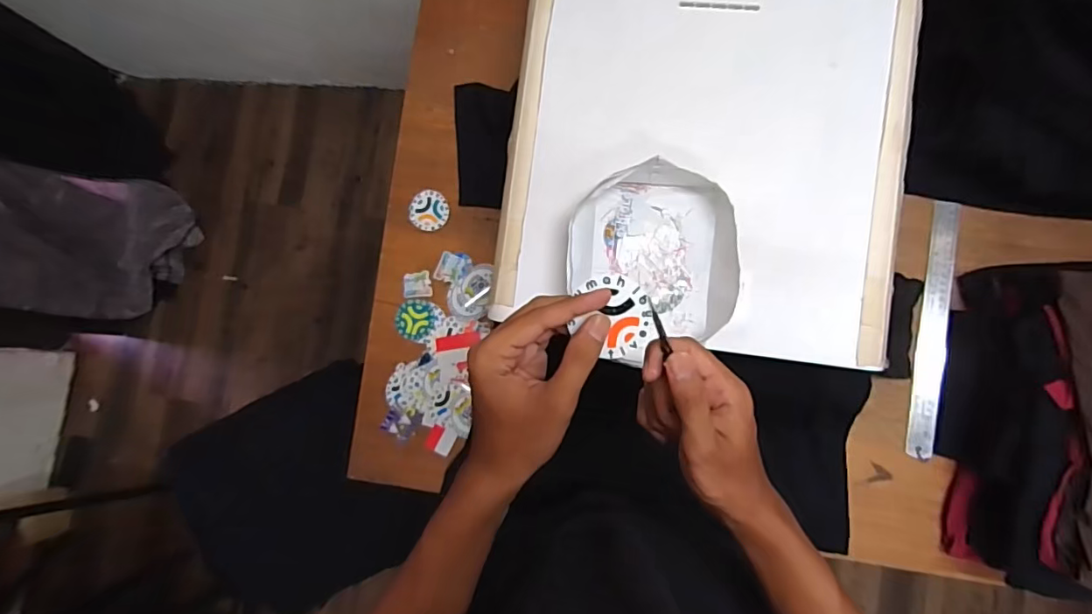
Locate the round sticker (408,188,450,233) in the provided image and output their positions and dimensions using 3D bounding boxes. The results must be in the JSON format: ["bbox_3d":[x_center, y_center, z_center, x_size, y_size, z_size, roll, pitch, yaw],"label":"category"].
[{"bbox_3d":[-0.165,-0.137,0.754,0.056,0.005,0.057,0,90,-3],"label":"round sticker"}]

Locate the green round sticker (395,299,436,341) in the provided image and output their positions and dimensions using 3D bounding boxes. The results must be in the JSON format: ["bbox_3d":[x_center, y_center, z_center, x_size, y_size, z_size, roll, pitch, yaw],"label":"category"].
[{"bbox_3d":[-0.181,0.018,0.739,0.055,0.005,0.057,-1,85,7],"label":"green round sticker"}]

